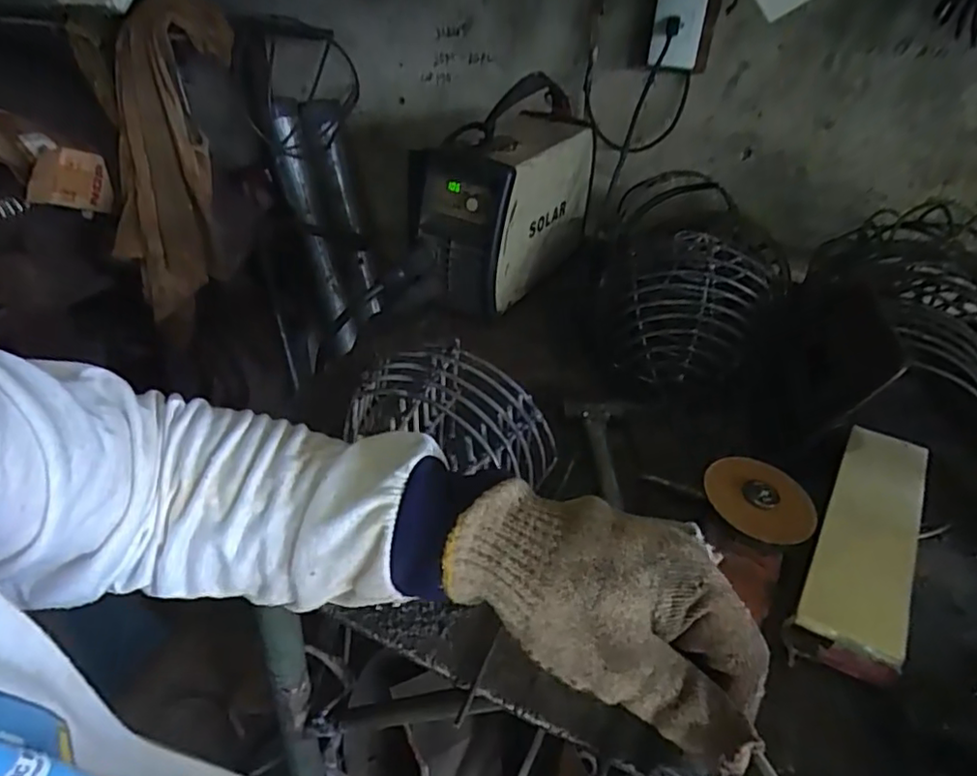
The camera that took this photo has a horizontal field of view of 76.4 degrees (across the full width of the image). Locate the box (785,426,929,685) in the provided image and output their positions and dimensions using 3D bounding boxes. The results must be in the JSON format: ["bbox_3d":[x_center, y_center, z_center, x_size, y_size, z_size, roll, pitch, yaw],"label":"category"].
[{"bbox_3d":[0.359,0.137,0.584,0.078,0.034,0.305,24,41,26],"label":"box"}]

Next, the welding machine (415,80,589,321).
[{"bbox_3d":[0.020,-0.296,0.960,0.169,0.244,0.341,19,39,21],"label":"welding machine"}]

